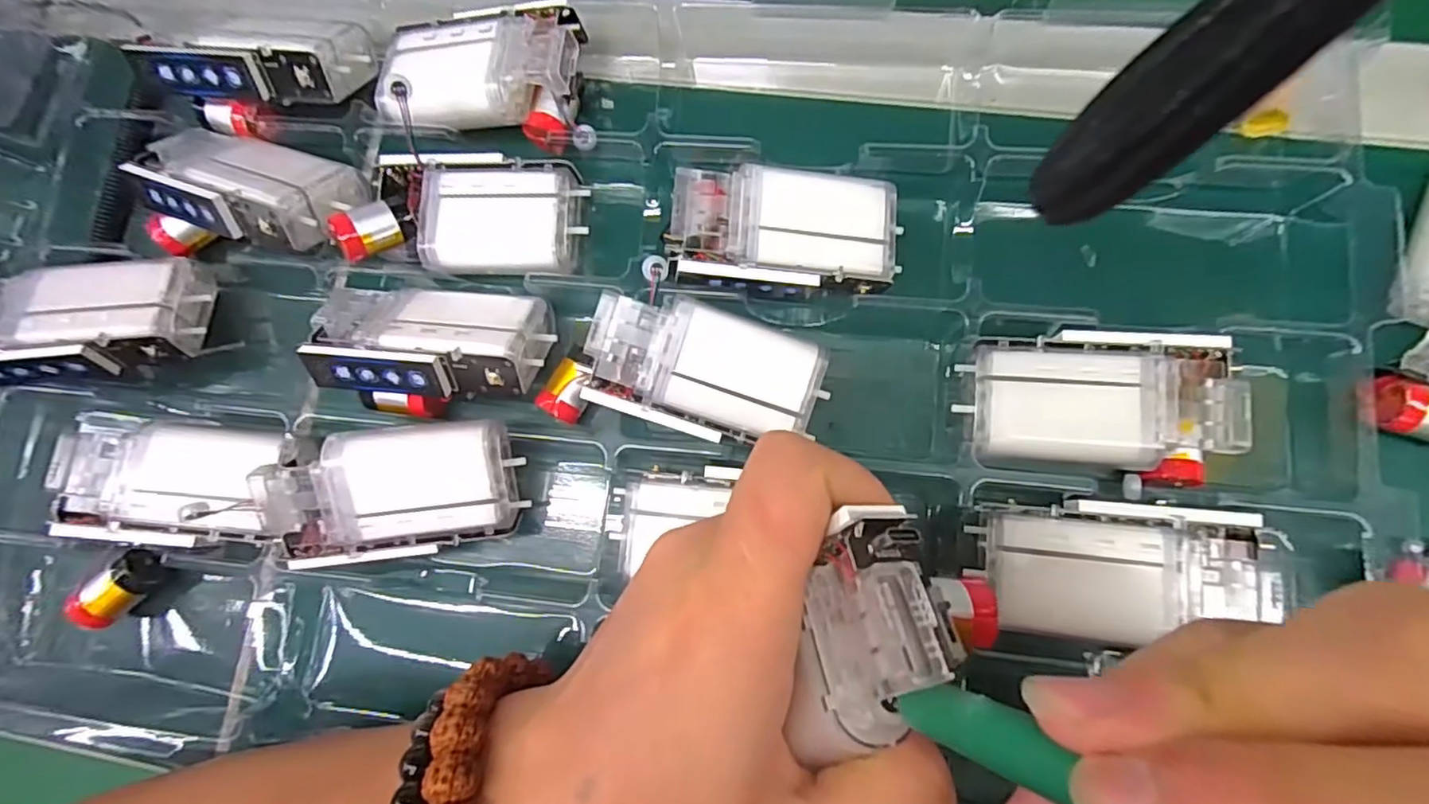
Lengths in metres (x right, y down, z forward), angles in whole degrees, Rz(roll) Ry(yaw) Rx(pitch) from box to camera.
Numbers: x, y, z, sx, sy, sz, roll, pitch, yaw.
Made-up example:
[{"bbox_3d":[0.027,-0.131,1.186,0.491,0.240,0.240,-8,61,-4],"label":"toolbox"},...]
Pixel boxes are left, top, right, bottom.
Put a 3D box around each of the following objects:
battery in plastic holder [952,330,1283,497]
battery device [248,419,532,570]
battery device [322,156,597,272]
[{"bbox_3d":[0.127,0.002,0.209,0.079,0.025,0.048,3,82,5],"label":"battery in plastic holder"},{"bbox_3d":[-0.110,0.033,0.222,0.079,0.041,0.042,-8,81,4],"label":"battery device"},{"bbox_3d":[-0.092,-0.072,0.232,0.076,0.030,0.045,3,82,5],"label":"battery device"}]

